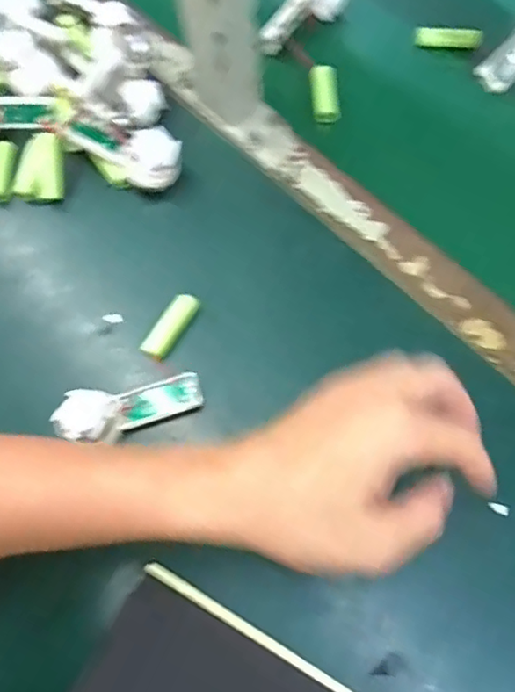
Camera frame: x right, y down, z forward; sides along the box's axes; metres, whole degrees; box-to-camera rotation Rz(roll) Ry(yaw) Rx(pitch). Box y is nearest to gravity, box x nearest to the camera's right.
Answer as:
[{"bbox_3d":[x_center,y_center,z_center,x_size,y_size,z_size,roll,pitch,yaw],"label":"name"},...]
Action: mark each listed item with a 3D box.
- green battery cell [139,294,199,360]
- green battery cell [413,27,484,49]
[{"bbox_3d":[-0.062,-0.014,0.425,0.016,0.013,0.051,33,74,12],"label":"green battery cell"},{"bbox_3d":[0.167,-0.268,0.520,0.056,0.014,0.012,6,70,3],"label":"green battery cell"}]

